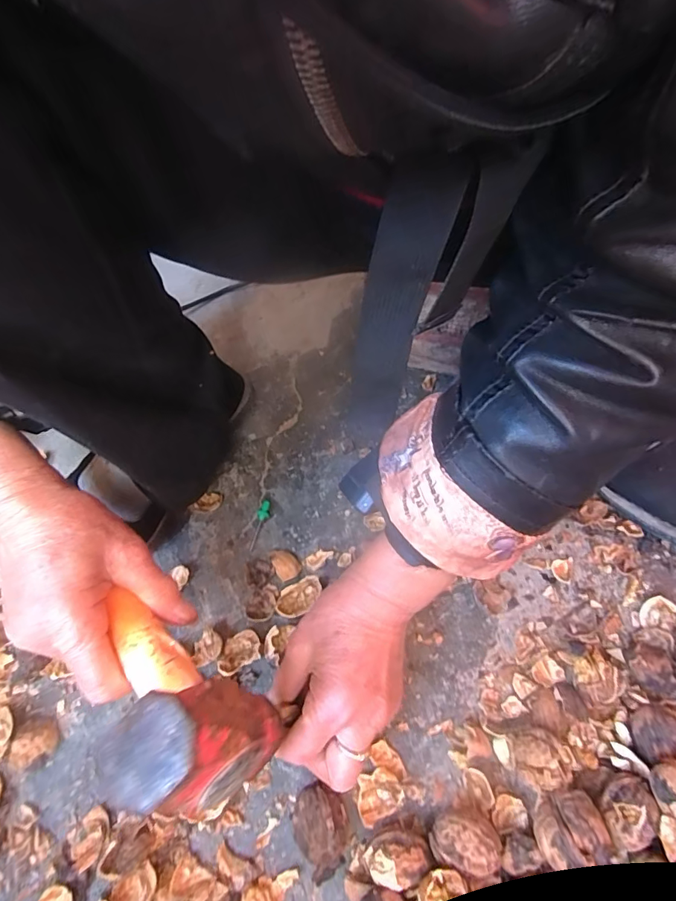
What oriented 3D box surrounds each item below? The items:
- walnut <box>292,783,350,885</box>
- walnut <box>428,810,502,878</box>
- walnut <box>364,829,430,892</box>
[{"bbox_3d":[-0.009,0.209,0.258,0.029,0.024,0.041,-23,60,-10],"label":"walnut"},{"bbox_3d":[0.066,0.207,0.250,0.033,0.031,0.025,18,61,14],"label":"walnut"},{"bbox_3d":[0.031,0.215,0.249,0.032,0.024,0.022,-16,59,-6],"label":"walnut"}]

